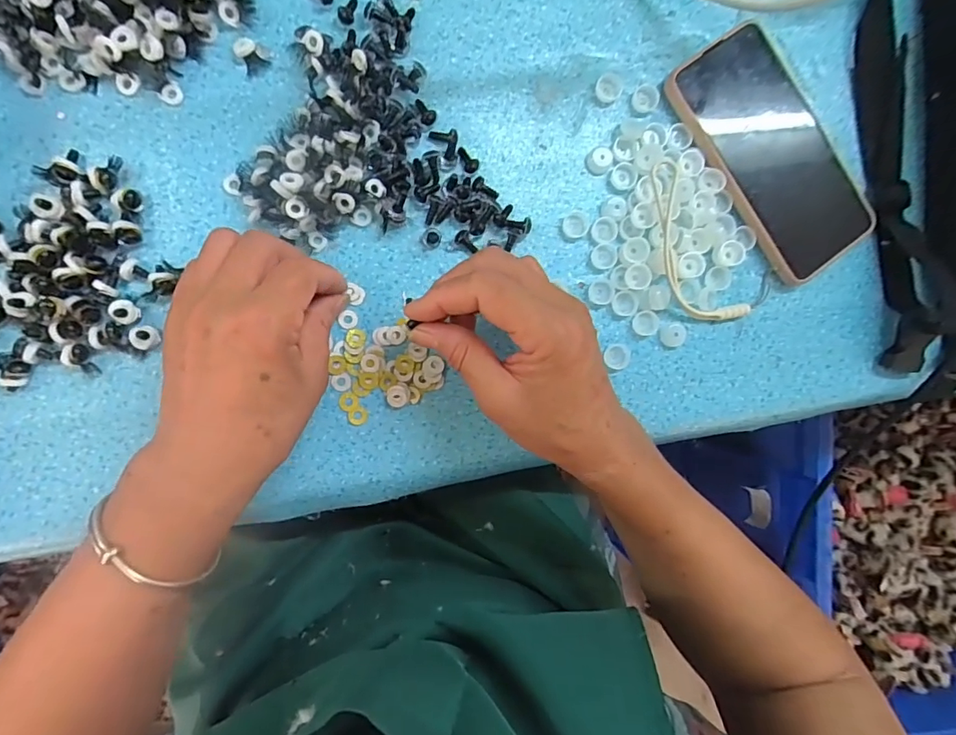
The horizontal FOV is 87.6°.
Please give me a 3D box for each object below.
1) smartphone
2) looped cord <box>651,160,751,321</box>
[{"bbox_3d":[0.198,-0.142,0.330,0.084,0.014,0.162,-35,95,-6],"label":"smartphone"},{"bbox_3d":[0.137,-0.075,0.323,0.045,0.013,0.117,-35,95,-6],"label":"looped cord"}]

